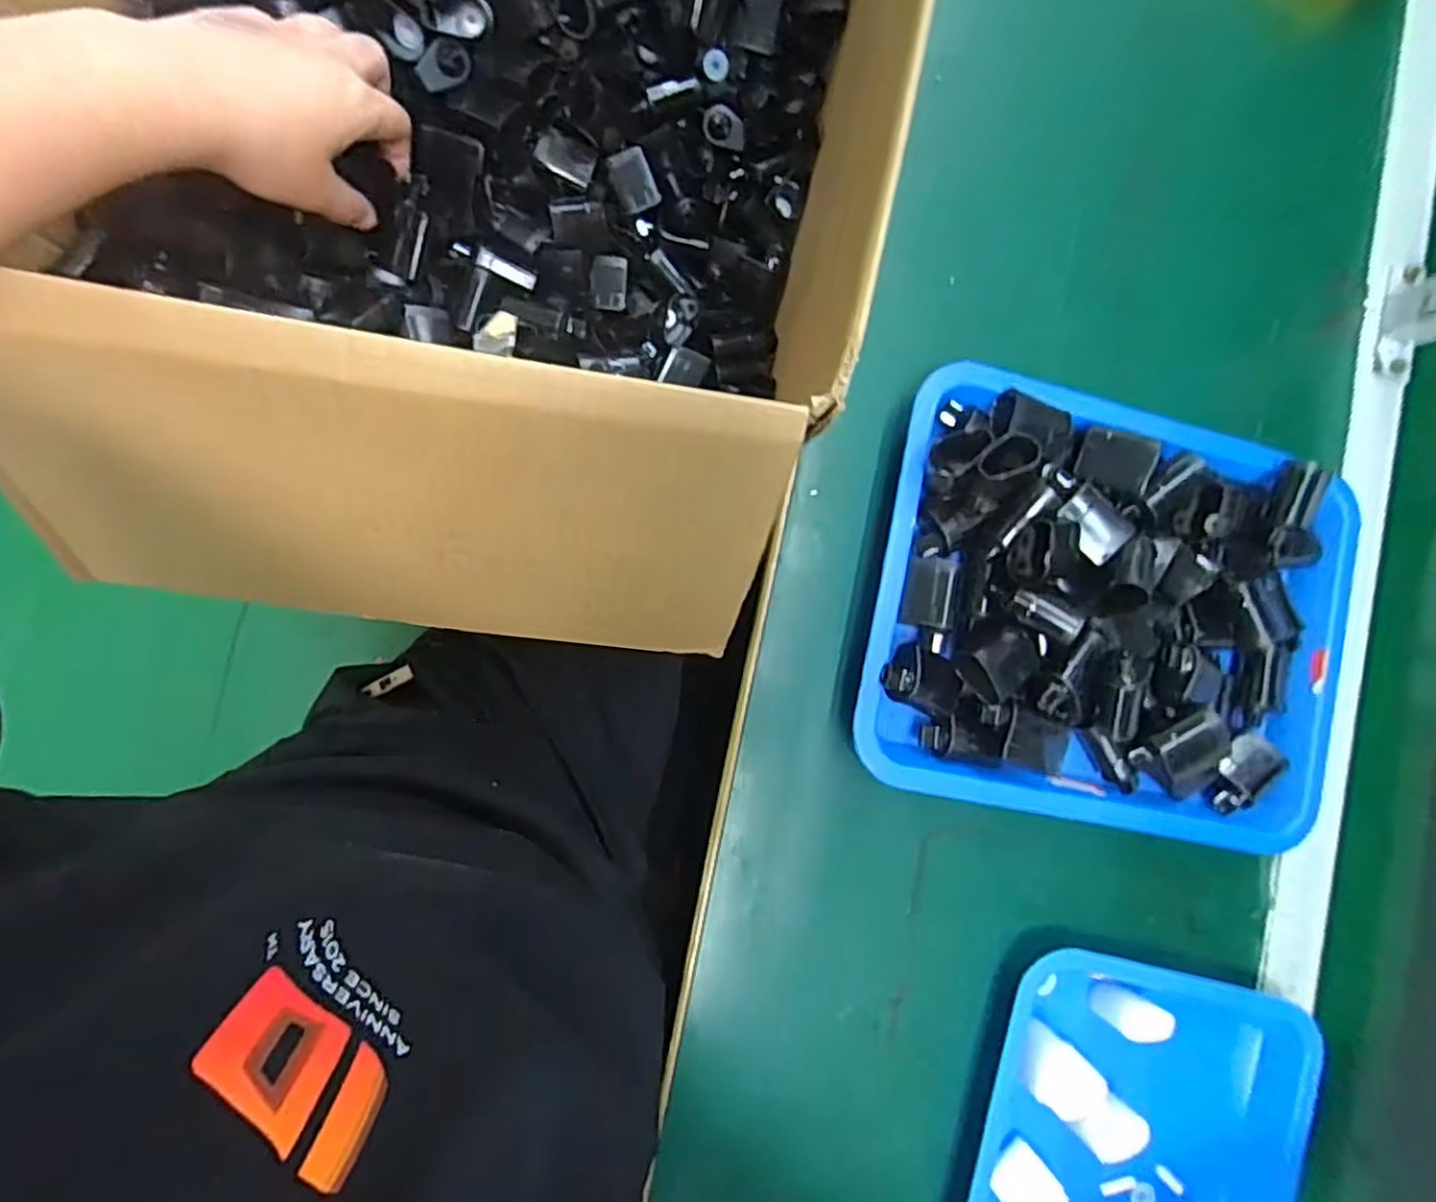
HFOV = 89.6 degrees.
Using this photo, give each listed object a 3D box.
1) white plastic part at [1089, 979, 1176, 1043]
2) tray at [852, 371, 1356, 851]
[{"bbox_3d":[0.268,0.266,0.466,0.035,0.027,0.026,18,85,-8],"label":"white plastic part"},{"bbox_3d":[0.259,0.011,0.462,0.327,0.049,0.264,13,86,-9],"label":"tray"}]

